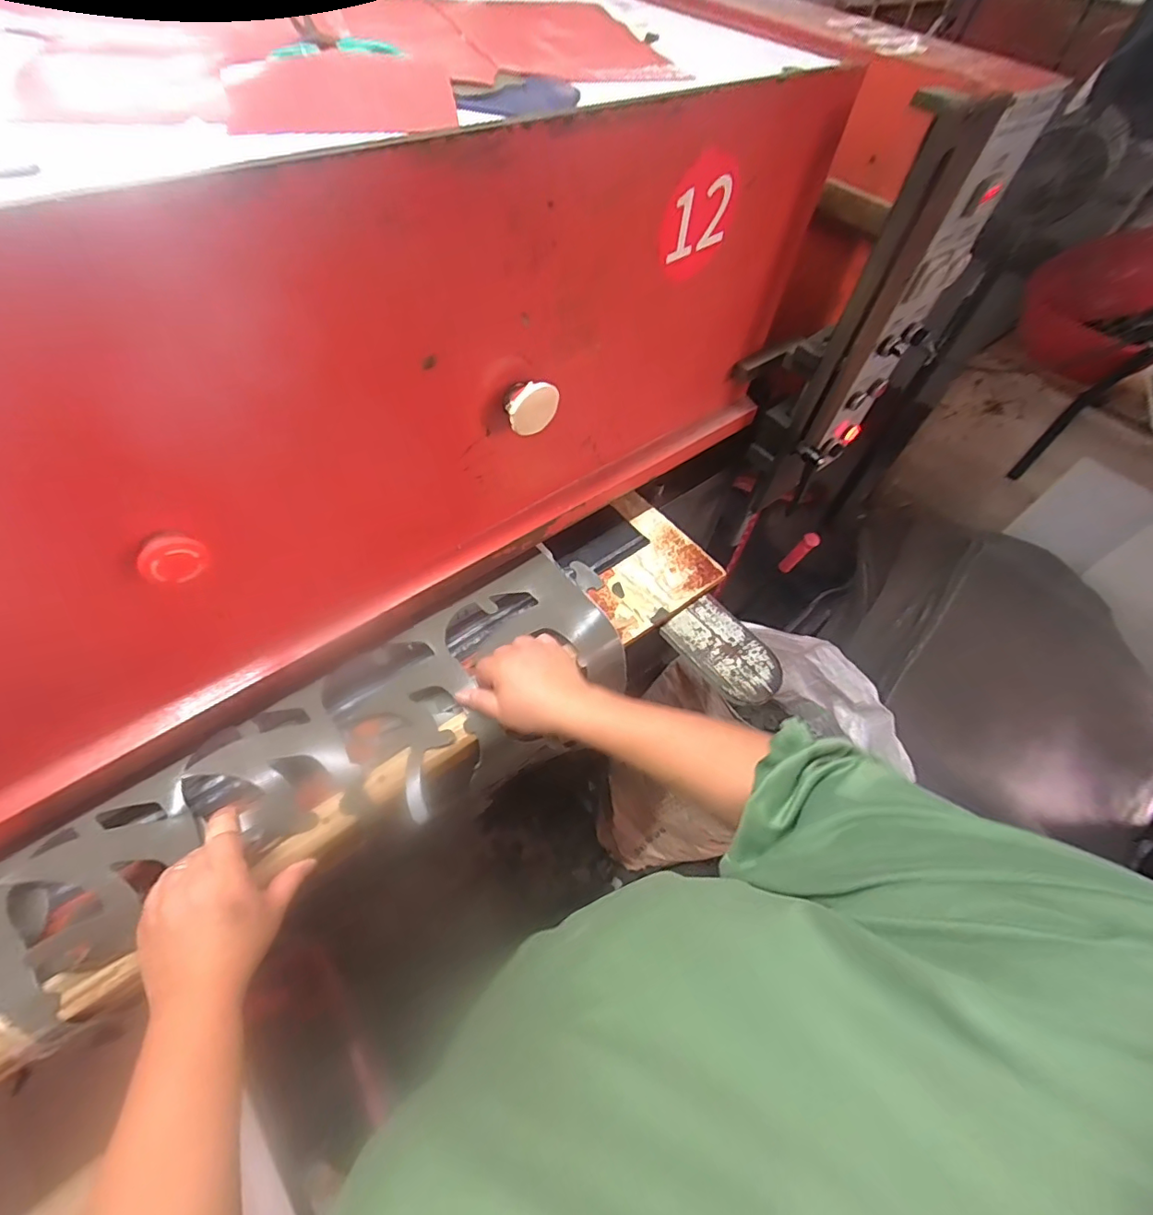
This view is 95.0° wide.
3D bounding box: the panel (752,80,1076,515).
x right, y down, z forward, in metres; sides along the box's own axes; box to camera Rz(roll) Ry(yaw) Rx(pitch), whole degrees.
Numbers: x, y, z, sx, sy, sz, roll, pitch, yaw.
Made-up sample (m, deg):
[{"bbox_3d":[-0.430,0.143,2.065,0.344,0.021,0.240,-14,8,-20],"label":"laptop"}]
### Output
[{"bbox_3d":[0.419,-0.372,0.724,0.279,0.479,0.071,-38,67,-26],"label":"panel"}]

